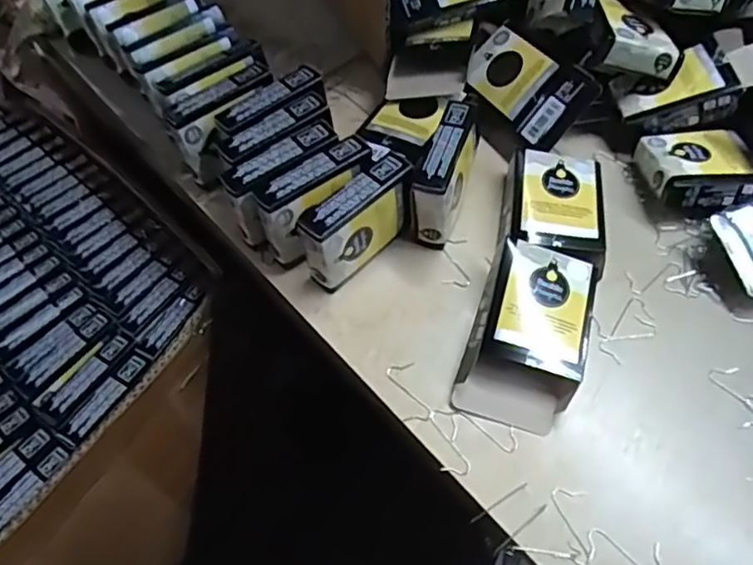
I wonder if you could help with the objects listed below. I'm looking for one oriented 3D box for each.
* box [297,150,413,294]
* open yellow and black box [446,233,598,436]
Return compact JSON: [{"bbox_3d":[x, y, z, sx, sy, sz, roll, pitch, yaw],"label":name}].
[{"bbox_3d":[-0.010,-0.034,0.373,0.022,0.057,0.071,39,68,24],"label":"box"},{"bbox_3d":[0.084,0.028,0.347,0.060,0.033,0.094,16,60,13],"label":"open yellow and black box"}]

